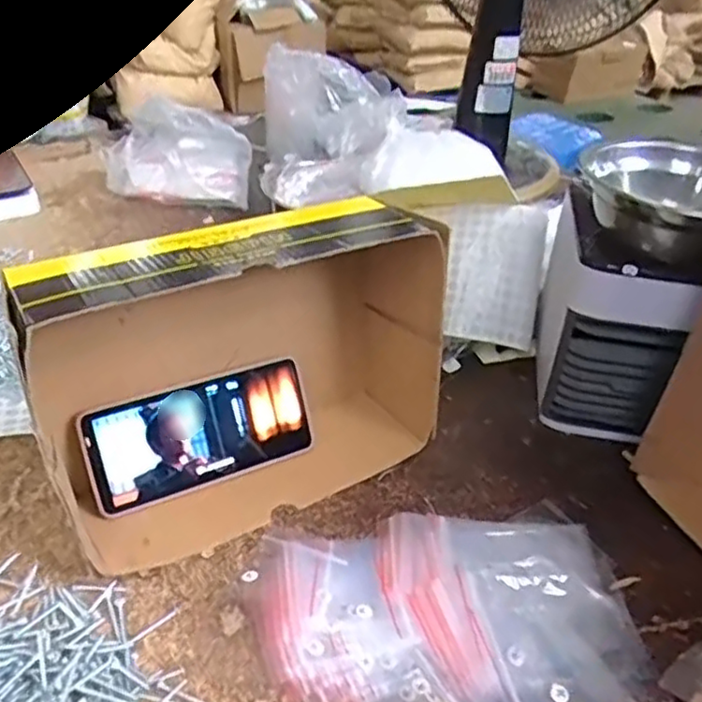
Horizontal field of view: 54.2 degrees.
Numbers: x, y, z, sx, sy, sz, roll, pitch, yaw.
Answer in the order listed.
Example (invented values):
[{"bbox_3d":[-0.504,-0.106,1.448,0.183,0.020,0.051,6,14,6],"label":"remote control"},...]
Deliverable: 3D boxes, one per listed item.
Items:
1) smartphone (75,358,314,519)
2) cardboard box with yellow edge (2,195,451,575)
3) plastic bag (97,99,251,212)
[{"bbox_3d":[-0.108,0.061,0.505,0.164,0.077,0.006,-16,10,-25],"label":"smartphone"},{"bbox_3d":[-0.073,0.013,0.478,0.270,0.186,0.113,-19,42,-27],"label":"cardboard box with yellow edge"},{"bbox_3d":[-0.223,-0.281,0.936,0.194,0.096,0.165,8,37,6],"label":"plastic bag"}]

